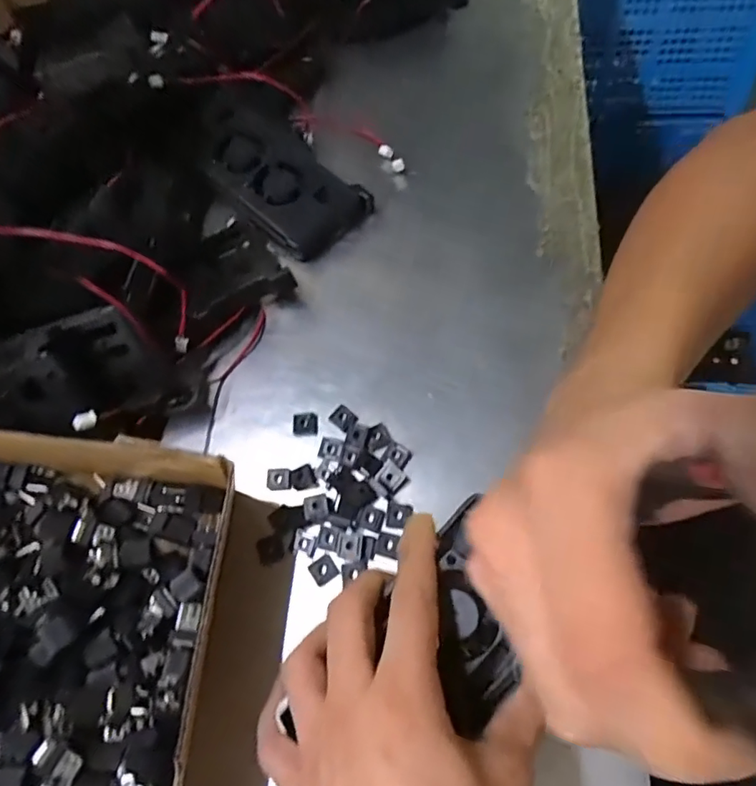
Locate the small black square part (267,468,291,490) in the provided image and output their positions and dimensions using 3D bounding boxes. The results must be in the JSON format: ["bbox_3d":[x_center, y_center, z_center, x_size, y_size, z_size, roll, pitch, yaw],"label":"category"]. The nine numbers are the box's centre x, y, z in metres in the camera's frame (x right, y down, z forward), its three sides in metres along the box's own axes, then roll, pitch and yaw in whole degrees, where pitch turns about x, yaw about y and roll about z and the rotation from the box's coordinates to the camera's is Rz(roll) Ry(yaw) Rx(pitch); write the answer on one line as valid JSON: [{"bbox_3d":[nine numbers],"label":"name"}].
[{"bbox_3d":[-0.057,0.049,0.308,0.013,0.004,0.012,-5,66,5],"label":"small black square part"}]

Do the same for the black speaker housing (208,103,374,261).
[{"bbox_3d":[-0.075,-0.152,0.383,0.130,0.019,0.069,40,73,16],"label":"black speaker housing"}]

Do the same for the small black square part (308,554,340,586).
[{"bbox_3d":[-0.029,0.093,0.284,0.013,0.004,0.012,-33,66,-7],"label":"small black square part"}]

